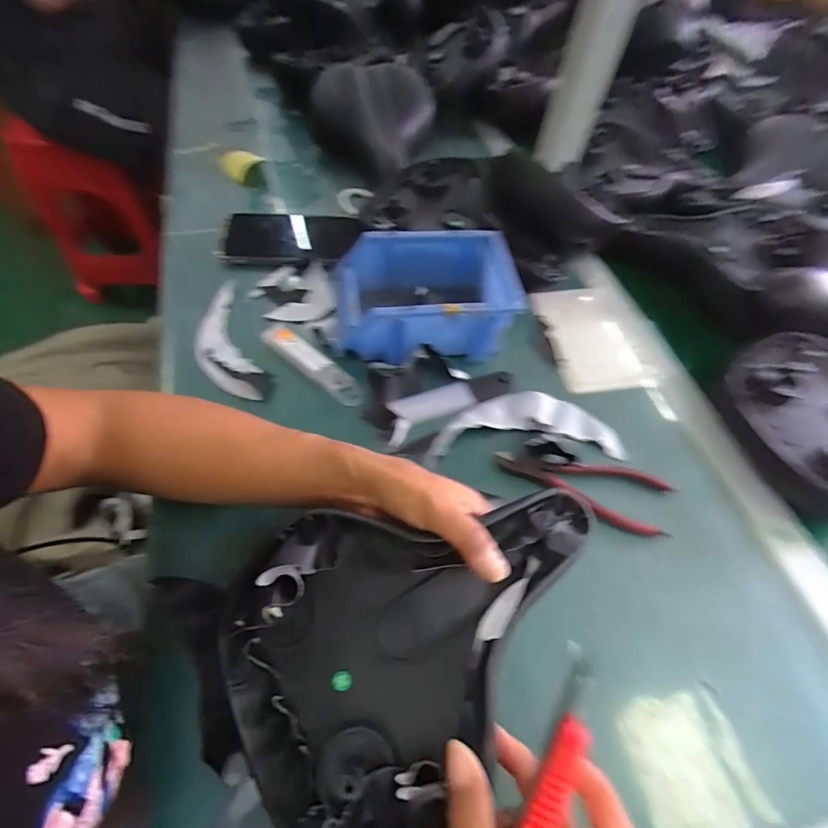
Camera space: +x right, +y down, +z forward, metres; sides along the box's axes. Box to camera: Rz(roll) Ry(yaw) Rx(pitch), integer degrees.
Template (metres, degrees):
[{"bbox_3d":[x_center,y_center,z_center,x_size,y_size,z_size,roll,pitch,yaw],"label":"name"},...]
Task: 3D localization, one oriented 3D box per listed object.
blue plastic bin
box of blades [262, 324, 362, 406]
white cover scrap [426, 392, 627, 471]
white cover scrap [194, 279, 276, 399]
[{"bbox_3d":[0.022,-0.123,0.436,0.200,0.070,0.121,-4,58,-7],"label":"blue plastic bin"},{"bbox_3d":[-0.102,-0.052,0.418,0.125,0.011,0.029,38,62,18],"label":"box of blades"},{"bbox_3d":[0.102,0.009,0.393,0.185,0.015,0.076,-3,58,-7],"label":"white cover scrap"},{"bbox_3d":[-0.195,-0.075,0.431,0.058,0.016,0.167,-23,62,-18],"label":"white cover scrap"}]

